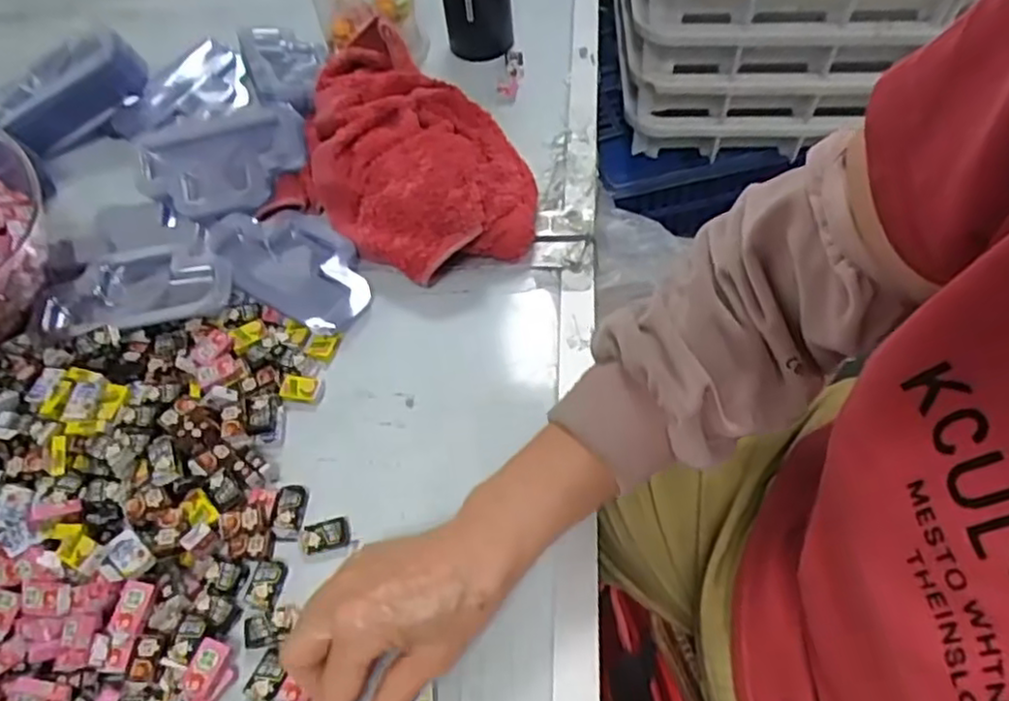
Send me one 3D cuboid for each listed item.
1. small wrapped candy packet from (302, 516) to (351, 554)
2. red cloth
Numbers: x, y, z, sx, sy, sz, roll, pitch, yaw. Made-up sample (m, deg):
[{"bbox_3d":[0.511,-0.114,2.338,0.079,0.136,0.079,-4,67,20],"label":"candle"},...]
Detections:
[{"bbox_3d":[-0.107,0.111,0.414,0.028,0.005,0.018,-16,55,-5],"label":"small wrapped candy packet"},{"bbox_3d":[-0.071,-0.162,0.554,0.233,0.049,0.203,22,61,20],"label":"red cloth"}]

